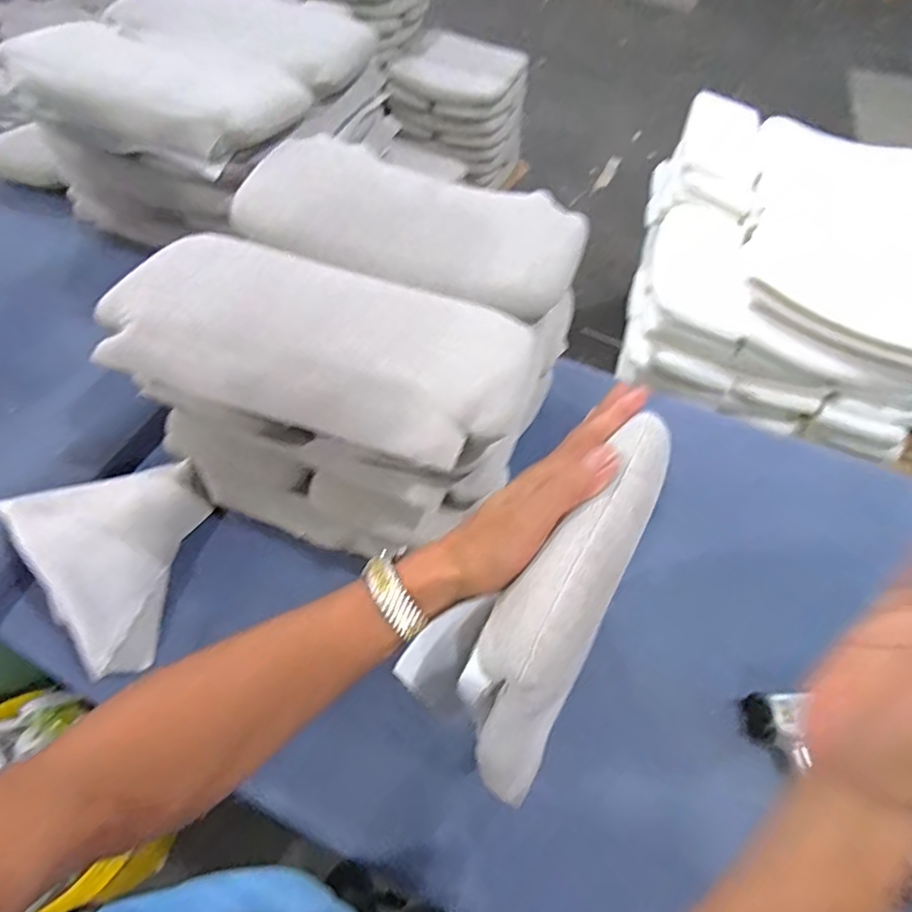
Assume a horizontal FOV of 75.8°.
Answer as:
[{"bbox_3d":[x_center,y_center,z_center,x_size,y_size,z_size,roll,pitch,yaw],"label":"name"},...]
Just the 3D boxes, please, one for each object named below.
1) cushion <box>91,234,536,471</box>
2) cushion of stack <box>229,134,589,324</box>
[{"bbox_3d":[-0.138,-0.123,0.613,0.431,0.047,0.216,18,55,8],"label":"cushion"},{"bbox_3d":[-0.057,-0.298,0.745,0.436,0.051,0.222,16,55,6],"label":"cushion of stack"}]

